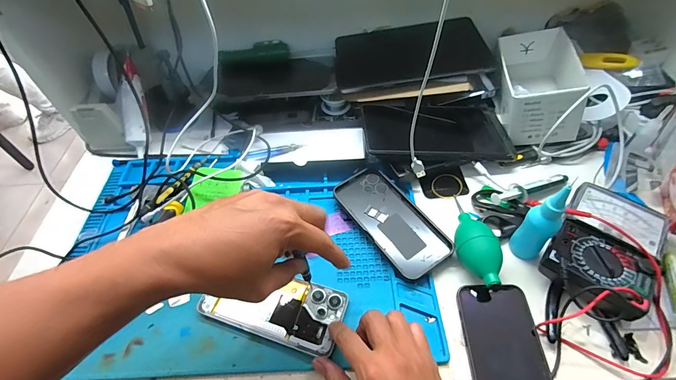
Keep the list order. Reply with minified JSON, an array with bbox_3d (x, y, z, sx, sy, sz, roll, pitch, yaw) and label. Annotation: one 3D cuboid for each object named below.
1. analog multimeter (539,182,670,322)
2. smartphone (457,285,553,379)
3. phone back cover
[{"bbox_3d":[0.313,0.069,0.400,0.101,0.048,0.175,31,60,25],"label":"analog multimeter"},{"bbox_3d":[0.176,0.171,0.352,0.073,0.013,0.148,0,51,5],"label":"smartphone"},{"bbox_3d":[0.071,0.039,0.459,0.079,0.015,0.171,-30,55,-18],"label":"phone back cover"}]

